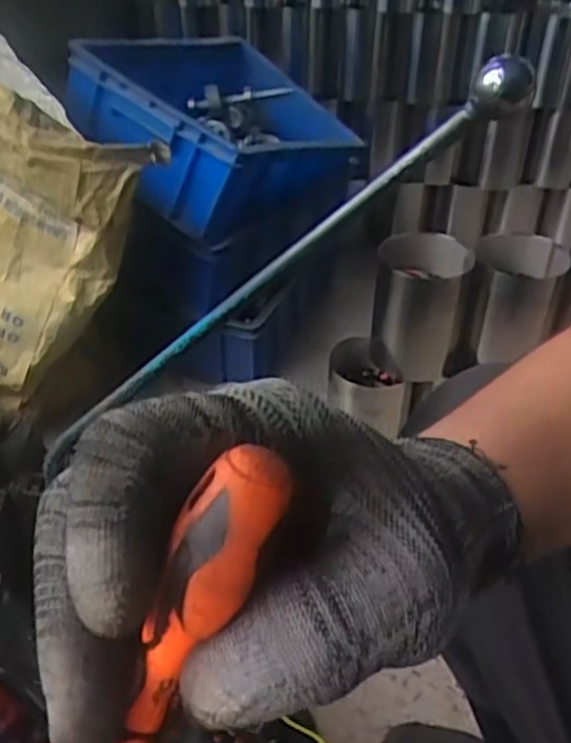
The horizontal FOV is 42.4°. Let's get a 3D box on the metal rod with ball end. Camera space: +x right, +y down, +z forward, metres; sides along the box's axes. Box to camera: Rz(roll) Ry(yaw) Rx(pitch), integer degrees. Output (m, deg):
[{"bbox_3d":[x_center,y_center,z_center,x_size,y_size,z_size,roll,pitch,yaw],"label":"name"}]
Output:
[{"bbox_3d":[-0.036,-0.038,0.451,0.023,0.418,0.027,42,34,-21],"label":"metal rod with ball end"}]

